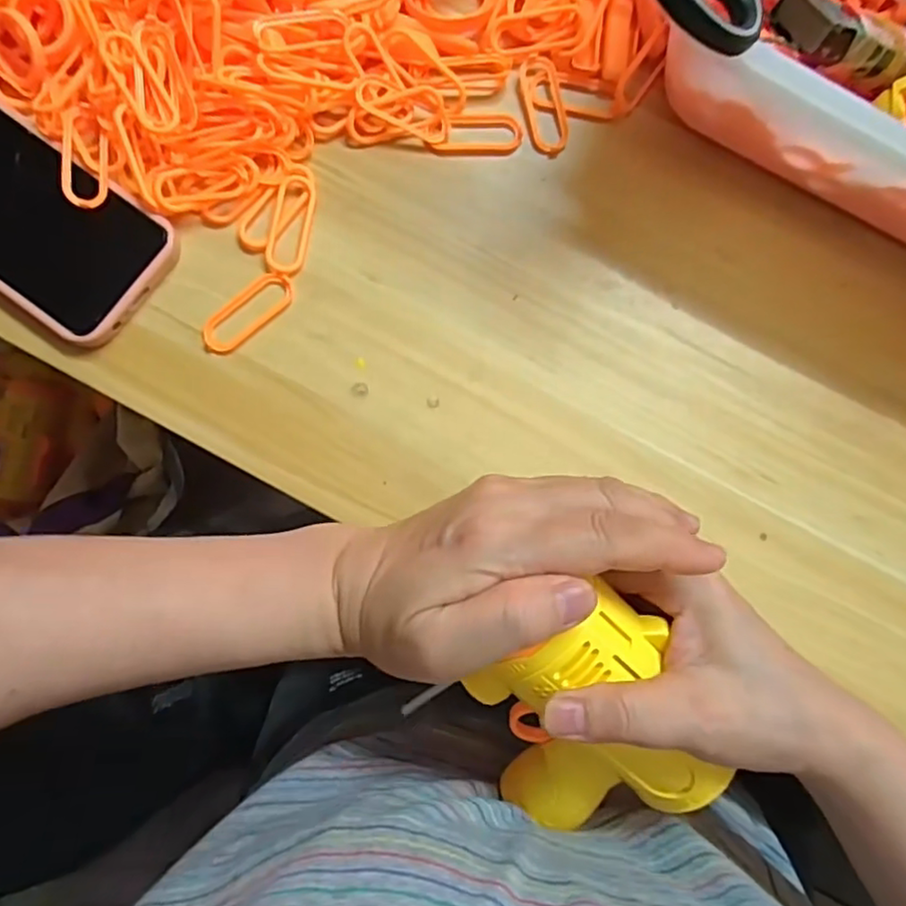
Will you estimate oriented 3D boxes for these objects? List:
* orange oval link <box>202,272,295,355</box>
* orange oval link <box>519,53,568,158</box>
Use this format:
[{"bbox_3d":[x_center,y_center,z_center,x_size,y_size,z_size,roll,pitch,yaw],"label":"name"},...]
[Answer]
[{"bbox_3d":[-0.109,-0.075,0.333,0.056,0.004,0.021,-42,87,-6],"label":"orange oval link"},{"bbox_3d":[0.052,-0.195,0.352,0.023,0.007,0.055,-9,85,-3],"label":"orange oval link"}]

